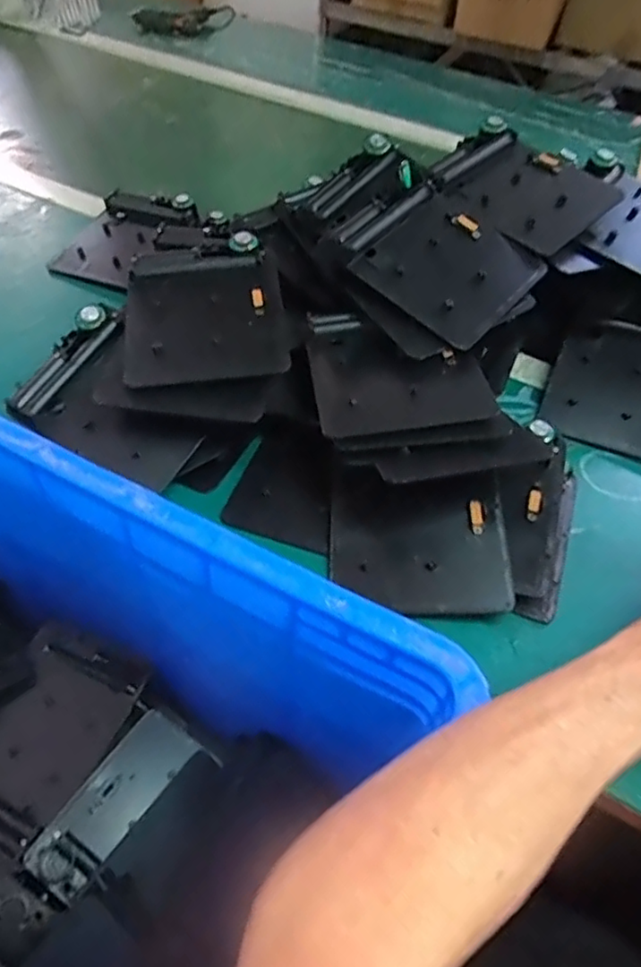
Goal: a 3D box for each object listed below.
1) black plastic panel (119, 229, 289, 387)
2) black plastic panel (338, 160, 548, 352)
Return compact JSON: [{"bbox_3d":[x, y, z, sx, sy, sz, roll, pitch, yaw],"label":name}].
[{"bbox_3d":[-0.081,-0.122,0.439,0.110,0.018,0.120,-5,62,-4],"label":"black plastic panel"},{"bbox_3d":[0.087,-0.164,0.444,0.124,0.016,0.115,41,68,11],"label":"black plastic panel"}]

